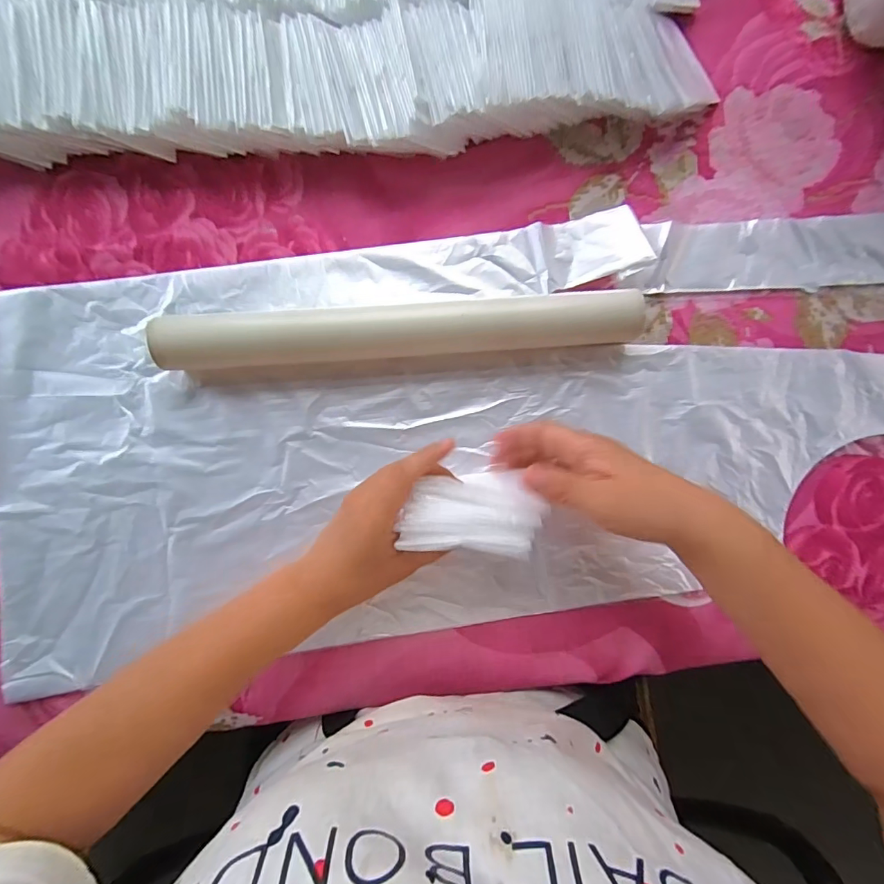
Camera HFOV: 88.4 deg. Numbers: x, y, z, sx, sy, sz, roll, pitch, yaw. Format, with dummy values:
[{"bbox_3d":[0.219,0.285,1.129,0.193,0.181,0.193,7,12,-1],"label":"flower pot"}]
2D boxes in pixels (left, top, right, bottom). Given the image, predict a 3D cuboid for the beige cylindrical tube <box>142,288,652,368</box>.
[{"bbox_3d":[-0.029,-0.088,0.343,0.351,0.038,0.043,-4,88,-2],"label":"beige cylindrical tube"}]

